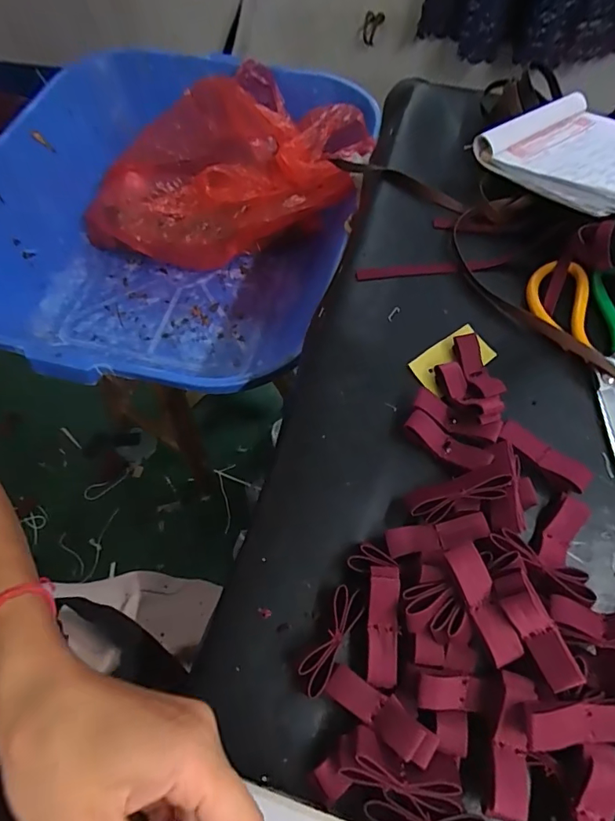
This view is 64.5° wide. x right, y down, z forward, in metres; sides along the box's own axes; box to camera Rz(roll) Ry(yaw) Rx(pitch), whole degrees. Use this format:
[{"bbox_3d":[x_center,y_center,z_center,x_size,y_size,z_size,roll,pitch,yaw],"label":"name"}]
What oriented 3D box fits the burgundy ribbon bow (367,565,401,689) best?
[{"bbox_3d":[0.044,0.125,0.283,0.017,0.011,0.064,2,81,4],"label":"burgundy ribbon bow"}]

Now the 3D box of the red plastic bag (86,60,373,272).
[{"bbox_3d":[-0.130,-0.366,0.763,0.423,0.218,0.258,11,62,7],"label":"red plastic bag"}]

